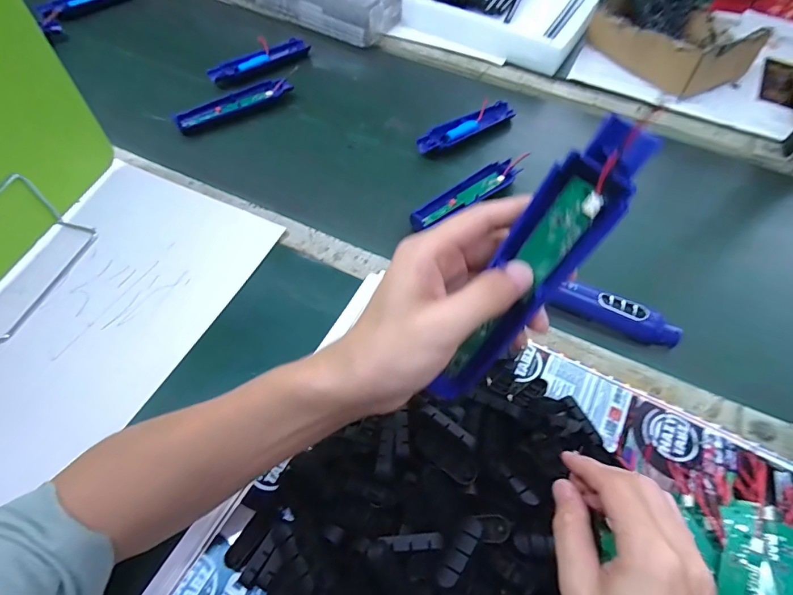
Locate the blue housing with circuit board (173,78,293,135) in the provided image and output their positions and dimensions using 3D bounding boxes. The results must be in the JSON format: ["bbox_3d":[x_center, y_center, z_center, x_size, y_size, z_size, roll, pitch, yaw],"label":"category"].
[{"bbox_3d":[-0.235,-0.281,0.618,0.170,0.018,0.035,-28,63,-18],"label":"blue housing with circuit board"}]

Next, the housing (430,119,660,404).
[{"bbox_3d":[0.069,-0.007,0.235,0.037,0.178,0.014,38,31,20],"label":"housing"}]

